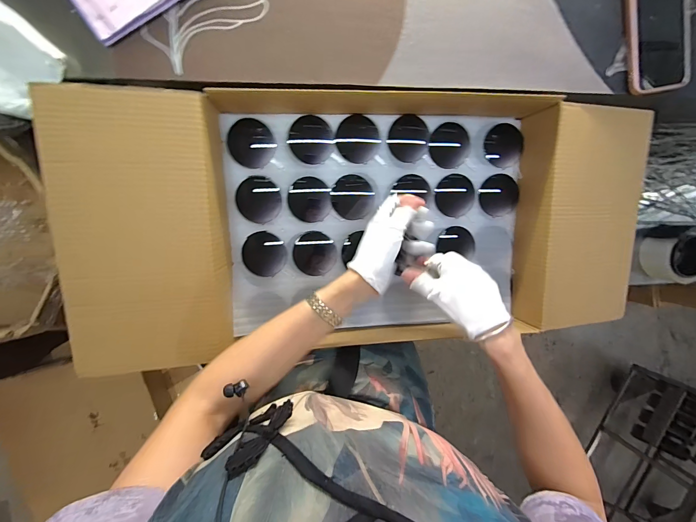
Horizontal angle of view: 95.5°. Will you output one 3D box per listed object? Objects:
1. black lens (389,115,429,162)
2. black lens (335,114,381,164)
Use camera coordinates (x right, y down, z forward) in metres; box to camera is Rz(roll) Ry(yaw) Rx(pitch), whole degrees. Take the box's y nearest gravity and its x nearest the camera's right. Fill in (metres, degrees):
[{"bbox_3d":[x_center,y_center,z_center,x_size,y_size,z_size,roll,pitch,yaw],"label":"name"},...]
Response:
[{"bbox_3d":[0.088,-0.178,0.460,0.058,0.009,0.063,-1,96,-6],"label":"black lens"},{"bbox_3d":[0.015,-0.173,0.451,0.062,0.010,0.063,1,96,-6],"label":"black lens"}]

